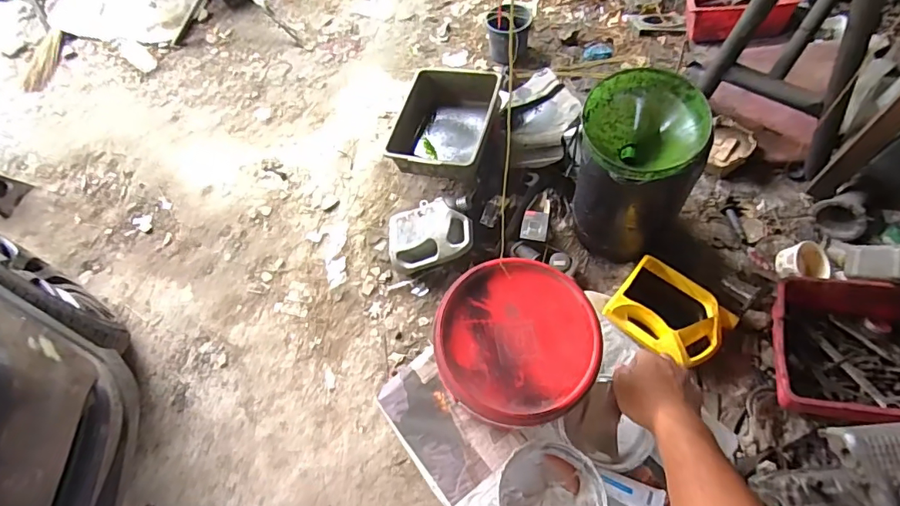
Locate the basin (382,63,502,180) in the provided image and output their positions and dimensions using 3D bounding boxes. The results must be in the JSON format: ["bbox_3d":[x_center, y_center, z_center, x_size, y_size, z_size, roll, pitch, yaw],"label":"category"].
[{"bbox_3d":[-0.018,-0.424,1.609,0.310,0.159,0.388,12,65,12],"label":"basin"}]

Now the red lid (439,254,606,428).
[{"bbox_3d":[0.075,0.095,0.534,0.176,0.015,0.175,0,65,0],"label":"red lid"}]

